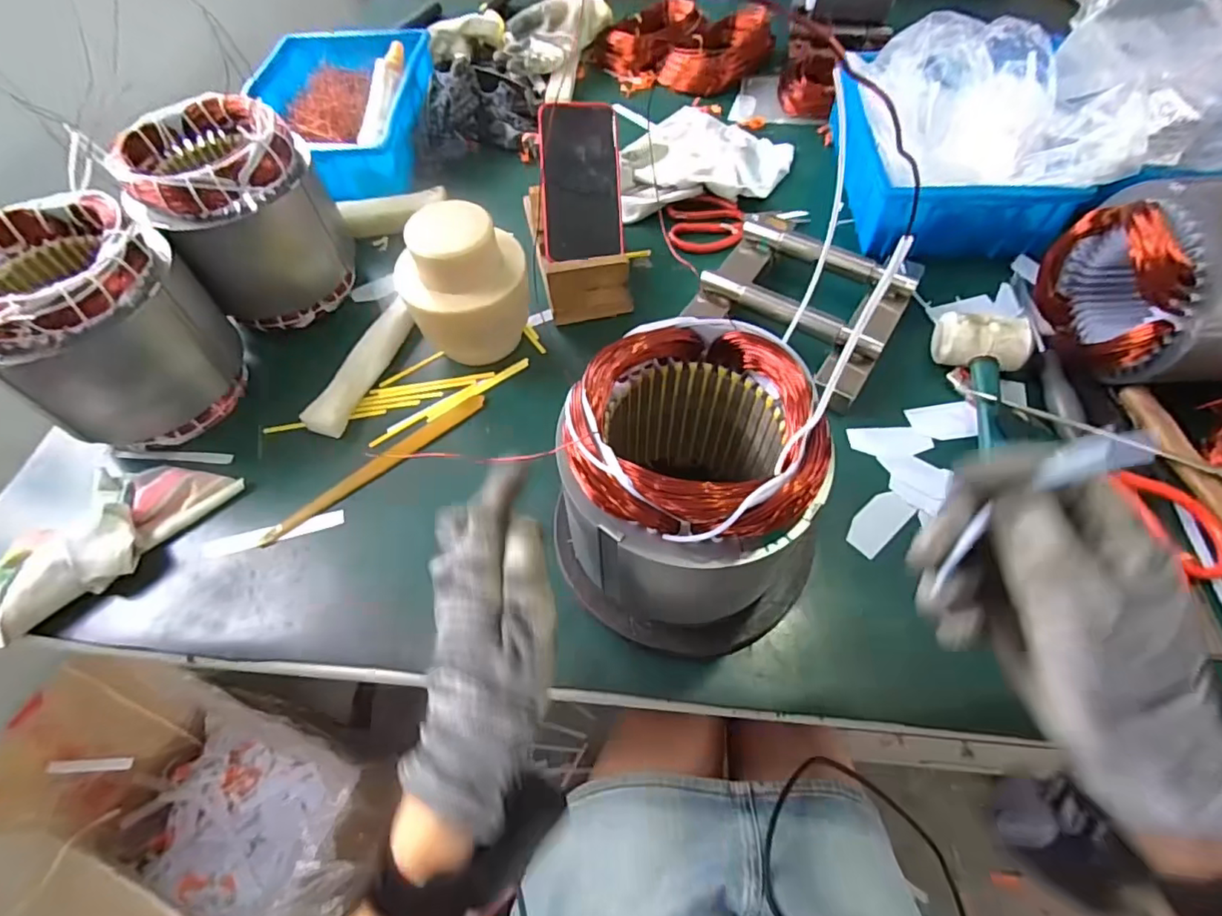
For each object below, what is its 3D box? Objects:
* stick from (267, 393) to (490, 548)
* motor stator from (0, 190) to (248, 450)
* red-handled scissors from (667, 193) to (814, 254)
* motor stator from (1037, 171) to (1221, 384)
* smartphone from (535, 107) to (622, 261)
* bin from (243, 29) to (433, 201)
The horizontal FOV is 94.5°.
[{"bbox_3d":[-0.201,0.006,0.489,0.210,0.007,0.021,-38,64,-19],"label":"stick"},{"bbox_3d":[-0.422,-0.104,0.471,0.142,0.161,0.142,27,63,18],"label":"motor stator"},{"bbox_3d":[0.144,-0.265,0.639,0.154,0.030,0.071,3,58,5],"label":"red-handled scissors"},{"bbox_3d":[0.466,-0.140,0.452,0.149,0.134,0.149,-5,58,0],"label":"motor stator"},{"bbox_3d":[-0.031,-0.281,0.576,0.080,0.011,0.150,-3,97,5],"label":"smartphone"},{"bbox_3d":[-0.334,-0.433,0.706,0.205,0.068,0.321,-6,58,-1],"label":"bin"}]

